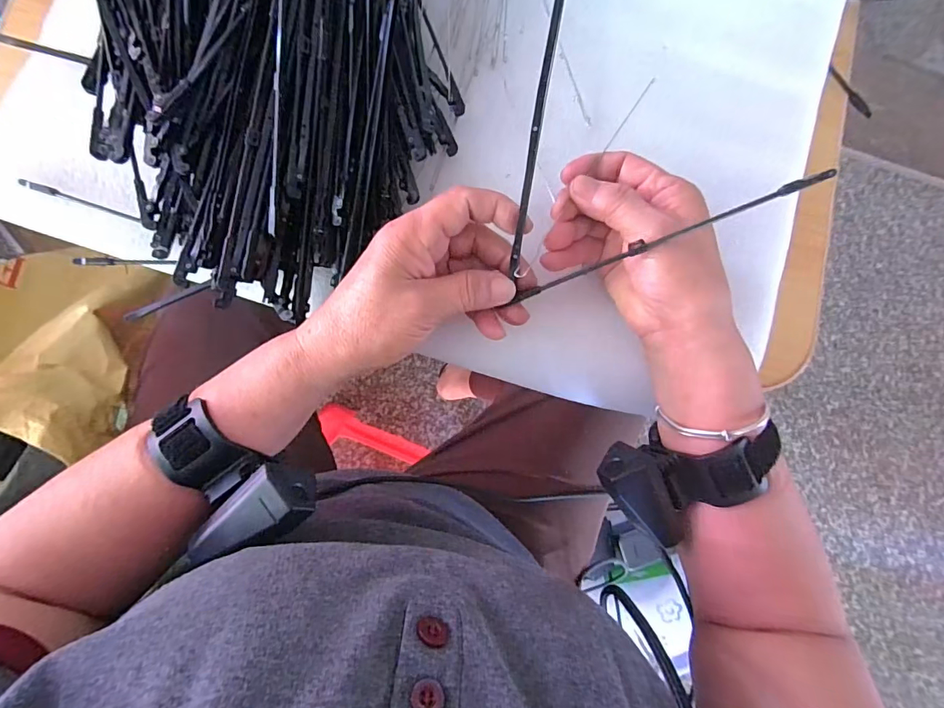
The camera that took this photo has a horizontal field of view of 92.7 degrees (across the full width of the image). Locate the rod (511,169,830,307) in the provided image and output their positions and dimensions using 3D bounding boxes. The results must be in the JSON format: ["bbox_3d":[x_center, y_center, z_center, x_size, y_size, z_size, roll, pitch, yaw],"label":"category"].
[{"bbox_3d":[0.098,-0.059,0.238,0.157,0.008,0.006,-20,88,19],"label":"rod"}]

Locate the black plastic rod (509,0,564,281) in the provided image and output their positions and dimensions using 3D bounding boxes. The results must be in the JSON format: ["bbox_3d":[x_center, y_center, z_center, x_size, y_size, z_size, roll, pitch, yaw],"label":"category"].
[{"bbox_3d":[0.032,-0.115,0.213,0.005,0.004,0.166,4,122,-6],"label":"black plastic rod"}]

